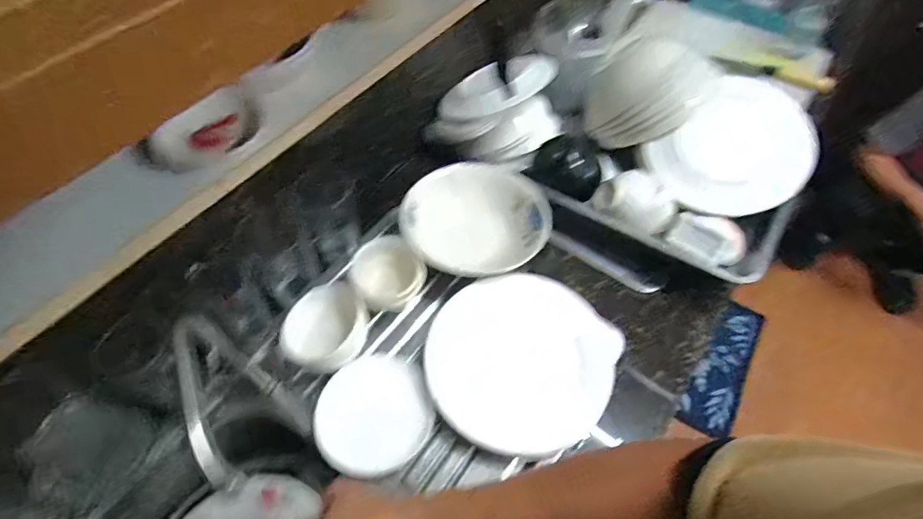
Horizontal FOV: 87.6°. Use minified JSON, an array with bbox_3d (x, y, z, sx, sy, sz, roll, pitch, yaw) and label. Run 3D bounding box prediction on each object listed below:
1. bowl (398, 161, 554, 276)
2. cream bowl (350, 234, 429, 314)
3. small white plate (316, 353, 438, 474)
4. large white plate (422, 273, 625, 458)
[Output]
[{"bbox_3d":[0.021,-0.064,0.758,0.221,0.058,0.175,-4,57,-3],"label":"bowl"},{"bbox_3d":[-0.108,0.023,0.703,0.096,0.077,0.088,0,57,-1],"label":"cream bowl"},{"bbox_3d":[-0.114,0.197,0.624,0.145,0.036,0.139,0,57,-1],"label":"small white plate"},{"bbox_3d":[0.083,0.133,0.645,0.241,0.031,0.236,2,74,-6],"label":"large white plate"}]

